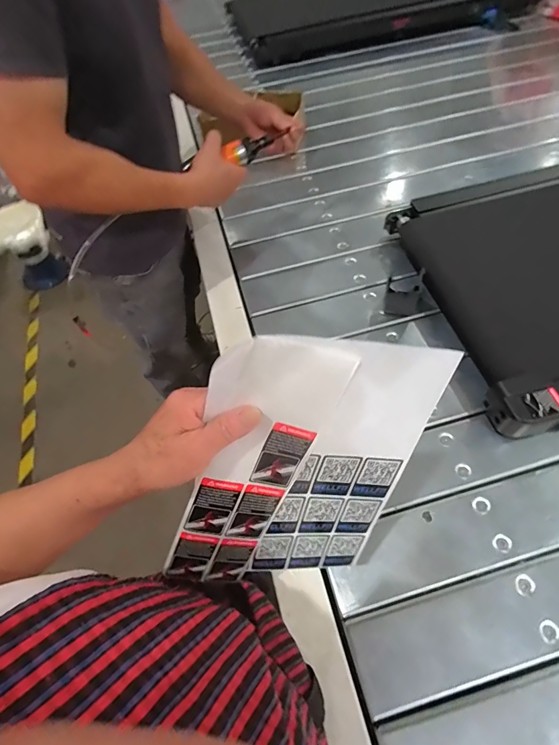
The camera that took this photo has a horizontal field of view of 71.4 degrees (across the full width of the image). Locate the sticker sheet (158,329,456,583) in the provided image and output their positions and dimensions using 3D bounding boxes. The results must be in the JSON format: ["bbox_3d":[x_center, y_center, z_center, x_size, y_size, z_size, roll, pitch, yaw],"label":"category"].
[{"bbox_3d":[0.017,0.088,0.324,0.179,0.257,0.009,4,32,-14],"label":"sticker sheet"}]

